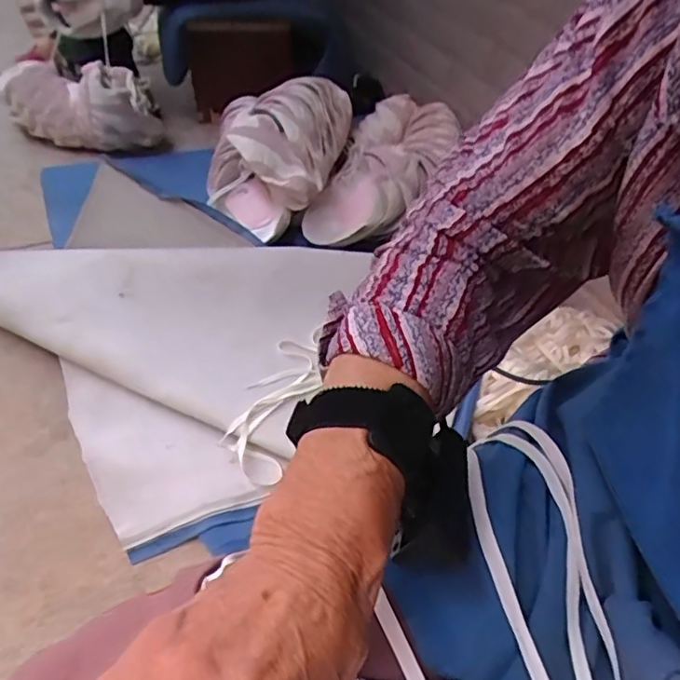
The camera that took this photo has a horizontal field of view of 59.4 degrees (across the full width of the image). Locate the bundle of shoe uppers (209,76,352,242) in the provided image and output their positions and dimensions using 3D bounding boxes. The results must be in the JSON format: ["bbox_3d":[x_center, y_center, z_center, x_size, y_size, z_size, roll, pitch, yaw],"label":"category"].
[{"bbox_3d":[-0.122,-0.367,1.165,0.240,0.212,0.320,12,44,6],"label":"bundle of shoe uppers"}]

